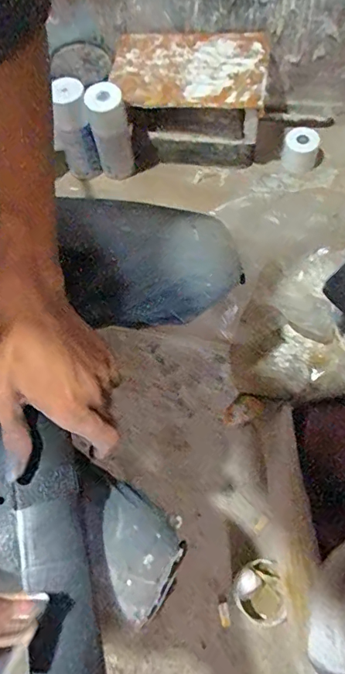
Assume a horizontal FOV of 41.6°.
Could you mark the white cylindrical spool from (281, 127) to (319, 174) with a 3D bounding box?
[{"bbox_3d":[0.240,-0.349,0.852,0.066,0.052,0.052,12,65,7],"label":"white cylindrical spool"}]

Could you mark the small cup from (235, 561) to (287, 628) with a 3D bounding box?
[{"bbox_3d":[0.105,0.310,0.551,0.057,0.056,0.065,-16,65,-7],"label":"small cup"}]

